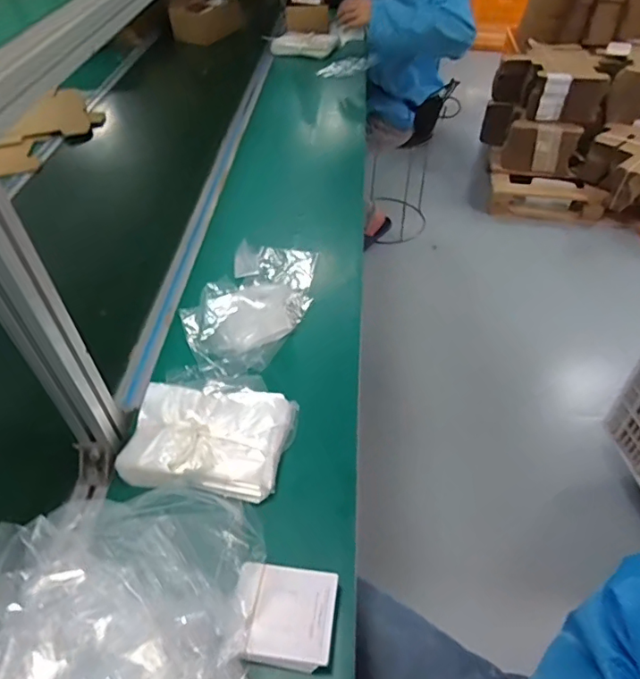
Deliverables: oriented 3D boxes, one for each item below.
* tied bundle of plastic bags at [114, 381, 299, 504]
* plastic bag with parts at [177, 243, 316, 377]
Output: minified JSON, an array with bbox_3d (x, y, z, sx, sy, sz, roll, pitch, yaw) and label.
[{"bbox_3d":[-0.138,0.115,0.634,0.193,0.033,0.144,10,47,10],"label":"tied bundle of plastic bags"},{"bbox_3d":[-0.109,-0.067,0.826,0.174,0.035,0.311,16,48,16],"label":"plastic bag with parts"}]

